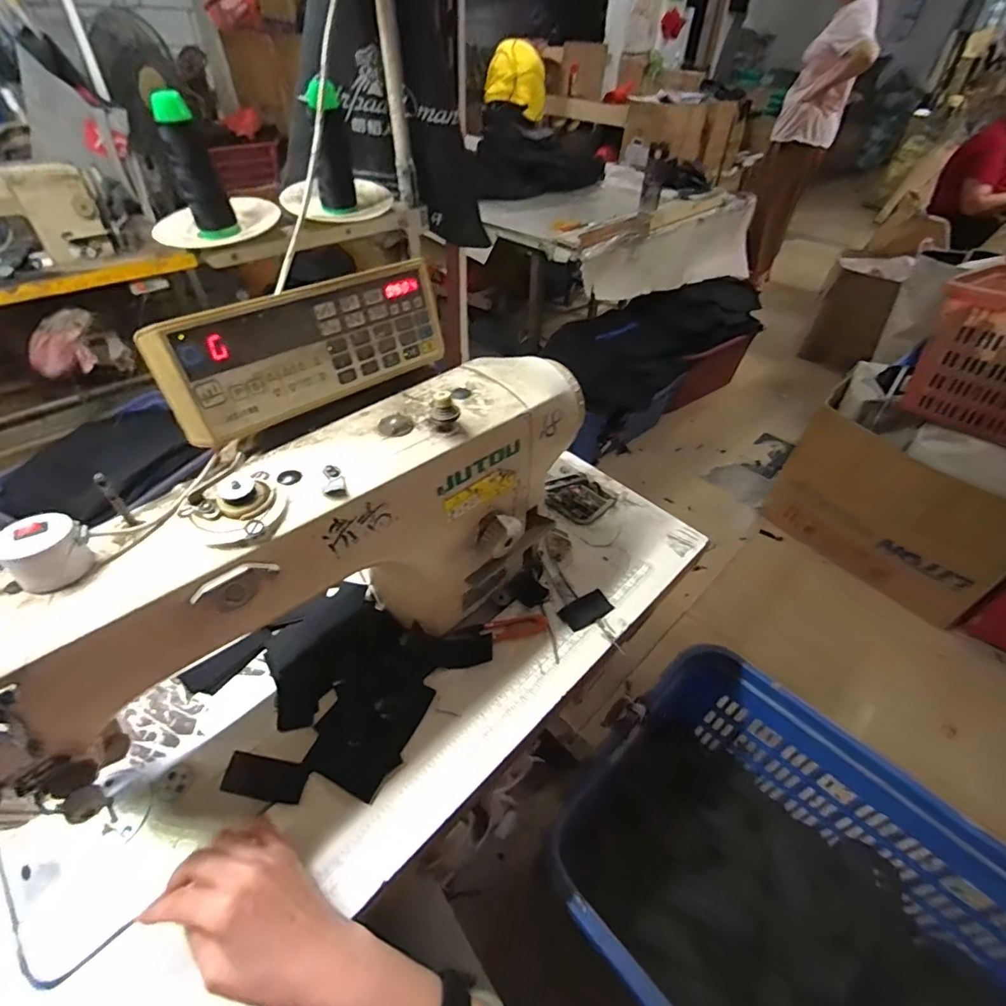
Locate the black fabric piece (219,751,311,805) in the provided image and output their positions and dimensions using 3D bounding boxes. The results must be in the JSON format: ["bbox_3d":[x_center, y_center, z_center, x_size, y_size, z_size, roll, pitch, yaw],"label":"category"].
[{"bbox_3d":[-0.204,0.237,0.426,0.068,0.004,0.031,11,52,0],"label":"black fabric piece"}]

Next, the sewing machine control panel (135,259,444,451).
[{"bbox_3d":[-0.151,-0.126,0.395,0.221,0.083,0.029,-33,37,-31],"label":"sewing machine control panel"}]

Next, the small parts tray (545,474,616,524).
[{"bbox_3d":[0.103,-0.007,0.685,0.085,0.010,0.077,35,53,29],"label":"small parts tray"}]

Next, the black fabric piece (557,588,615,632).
[{"bbox_3d":[0.094,0.120,0.559,0.061,0.004,0.030,-24,50,-25],"label":"black fabric piece"}]

